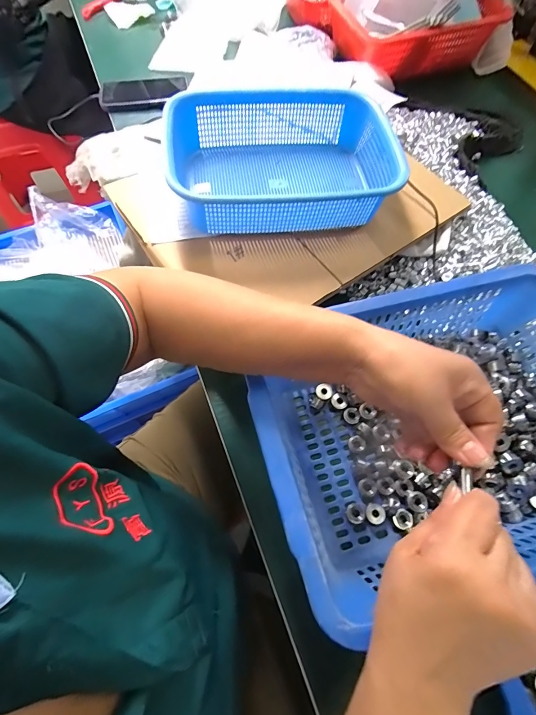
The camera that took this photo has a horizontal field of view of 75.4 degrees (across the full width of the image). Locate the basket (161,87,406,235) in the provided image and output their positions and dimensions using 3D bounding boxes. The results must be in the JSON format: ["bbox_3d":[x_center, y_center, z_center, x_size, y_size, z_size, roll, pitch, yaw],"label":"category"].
[{"bbox_3d":[0.016,-0.250,0.451,0.274,0.075,0.199,-4,66,-3],"label":"basket"}]

